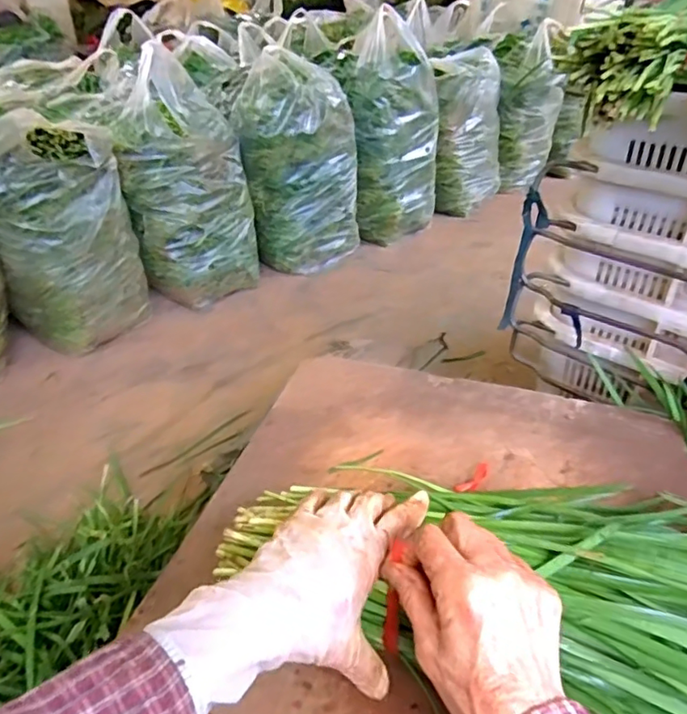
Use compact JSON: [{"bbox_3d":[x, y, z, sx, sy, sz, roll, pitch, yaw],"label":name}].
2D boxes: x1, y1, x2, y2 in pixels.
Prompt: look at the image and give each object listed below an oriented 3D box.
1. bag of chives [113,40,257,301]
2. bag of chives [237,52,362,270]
[{"bbox_3d":[-0.392,-0.440,1.472,0.292,0.552,0.203,-6,36,-8],"label":"bag of chives"},{"bbox_3d":[-0.121,-0.557,1.684,0.320,0.548,0.311,0,35,0],"label":"bag of chives"}]

